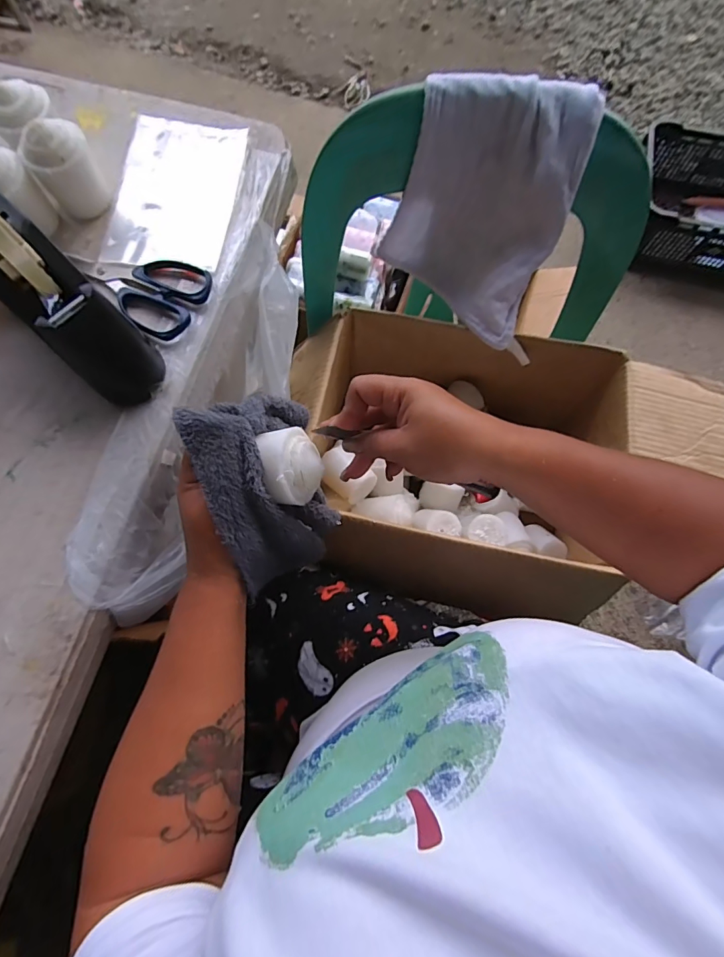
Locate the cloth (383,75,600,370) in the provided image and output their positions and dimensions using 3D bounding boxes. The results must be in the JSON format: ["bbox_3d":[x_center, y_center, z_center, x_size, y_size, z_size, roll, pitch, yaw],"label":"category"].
[{"bbox_3d":[0.155,-0.298,0.495,0.221,0.179,0.158,39,77,9],"label":"cloth"}]

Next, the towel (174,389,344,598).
[{"bbox_3d":[-0.074,0.011,0.355,0.087,0.133,0.136,-18,76,-6],"label":"towel"}]

